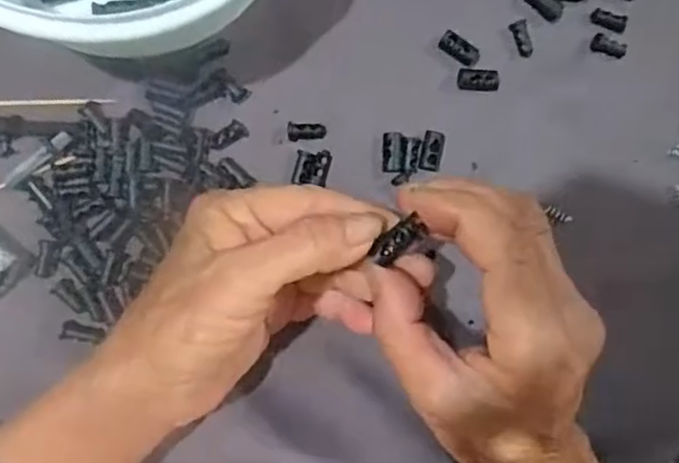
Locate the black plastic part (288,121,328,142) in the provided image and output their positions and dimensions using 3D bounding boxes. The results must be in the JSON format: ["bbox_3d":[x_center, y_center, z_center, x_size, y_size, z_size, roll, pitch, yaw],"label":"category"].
[{"bbox_3d":[-0.015,-0.047,0.301,0.018,0.004,0.008,-2,89,-7],"label":"black plastic part"}]

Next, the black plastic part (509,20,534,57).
[{"bbox_3d":[0.089,-0.093,0.313,0.008,0.004,0.017,-22,94,-6],"label":"black plastic part"}]

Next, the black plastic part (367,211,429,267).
[{"bbox_3d":[0.023,0.003,0.247,0.023,0.008,0.011,-38,96,-4],"label":"black plastic part"}]

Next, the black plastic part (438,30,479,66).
[{"bbox_3d":[0.057,-0.086,0.307,0.020,0.009,0.009,33,86,-5],"label":"black plastic part"}]

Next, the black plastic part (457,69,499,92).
[{"bbox_3d":[0.067,-0.072,0.309,0.020,0.008,0.010,3,89,-7],"label":"black plastic part"}]

